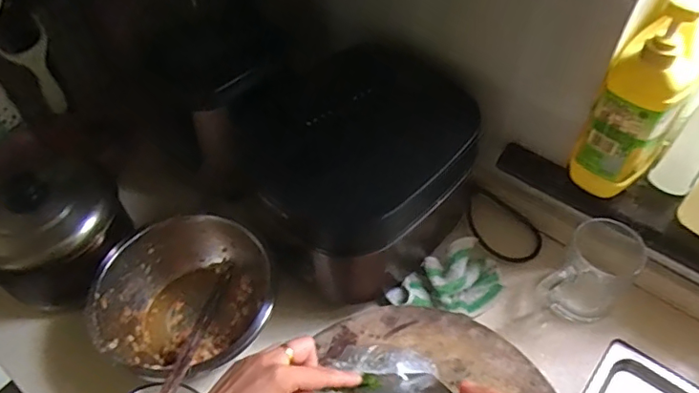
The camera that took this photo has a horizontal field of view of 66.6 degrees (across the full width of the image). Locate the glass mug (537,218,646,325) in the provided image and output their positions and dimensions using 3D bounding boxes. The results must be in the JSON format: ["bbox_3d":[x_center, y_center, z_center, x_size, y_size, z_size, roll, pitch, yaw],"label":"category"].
[{"bbox_3d":[0.287,0.104,0.641,0.083,0.123,0.102,33,60,25],"label":"glass mug"}]

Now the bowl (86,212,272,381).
[{"bbox_3d":[-0.195,0.130,0.647,0.195,0.097,0.202,-1,52,1],"label":"bowl"}]

